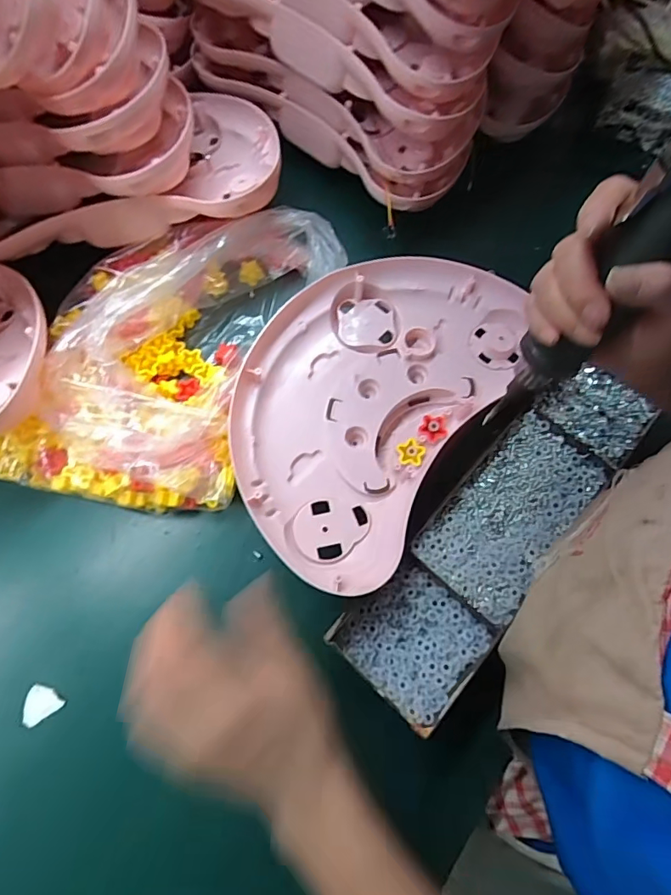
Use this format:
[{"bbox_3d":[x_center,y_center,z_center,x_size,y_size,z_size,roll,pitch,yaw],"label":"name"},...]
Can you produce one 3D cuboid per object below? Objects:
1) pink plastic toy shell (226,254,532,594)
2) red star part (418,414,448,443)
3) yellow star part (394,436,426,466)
[{"bbox_3d":[0.033,-0.049,0.455,0.223,0.038,0.335,34,71,9],"label":"pink plastic toy shell"},{"bbox_3d":[0.094,-0.019,0.470,0.025,0.012,0.029,33,71,9],"label":"red star part"},{"bbox_3d":[0.070,0.004,0.463,0.026,0.010,0.028,21,70,5],"label":"yellow star part"}]

